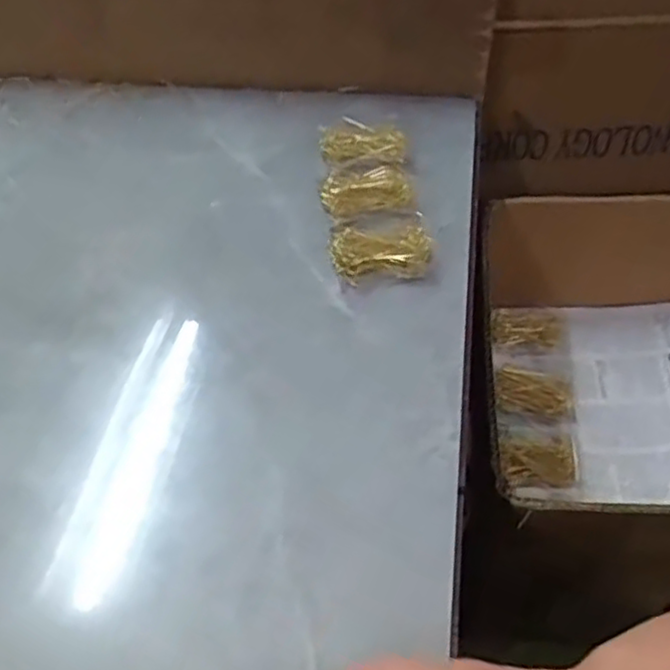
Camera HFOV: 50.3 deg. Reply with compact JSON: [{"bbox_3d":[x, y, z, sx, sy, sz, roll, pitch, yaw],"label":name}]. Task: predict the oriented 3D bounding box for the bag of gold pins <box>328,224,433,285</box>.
[{"bbox_3d":[0.034,-0.060,0.527,0.072,0.021,0.039,-8,49,-4],"label":"bag of gold pins"}]

